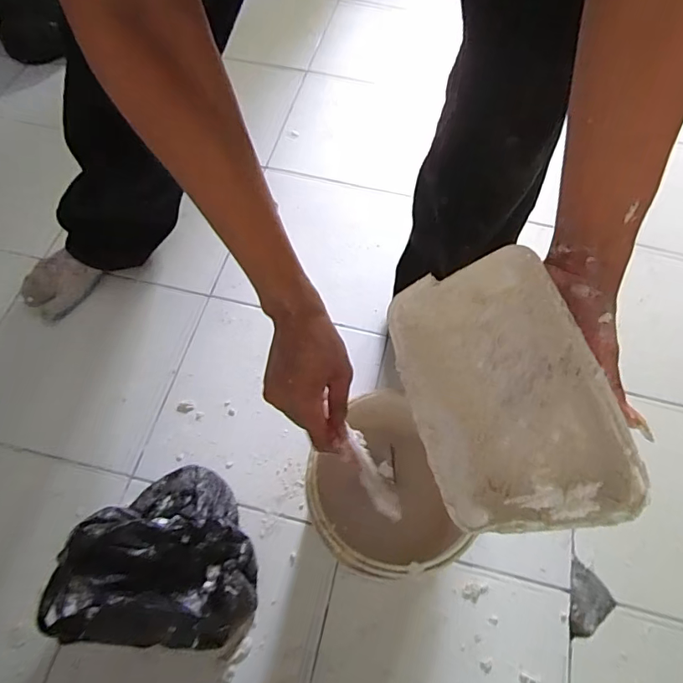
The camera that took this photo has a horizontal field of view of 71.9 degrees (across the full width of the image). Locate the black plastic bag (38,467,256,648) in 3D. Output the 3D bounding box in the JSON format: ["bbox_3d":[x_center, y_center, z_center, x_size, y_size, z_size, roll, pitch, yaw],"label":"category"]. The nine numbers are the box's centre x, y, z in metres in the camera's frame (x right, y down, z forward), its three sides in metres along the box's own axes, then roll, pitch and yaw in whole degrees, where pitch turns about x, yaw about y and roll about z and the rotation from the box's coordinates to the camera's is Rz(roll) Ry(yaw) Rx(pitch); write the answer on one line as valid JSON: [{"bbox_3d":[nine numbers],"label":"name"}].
[{"bbox_3d":[-0.199,0.242,0.555,0.195,0.124,0.193,6,64,0],"label":"black plastic bag"}]

